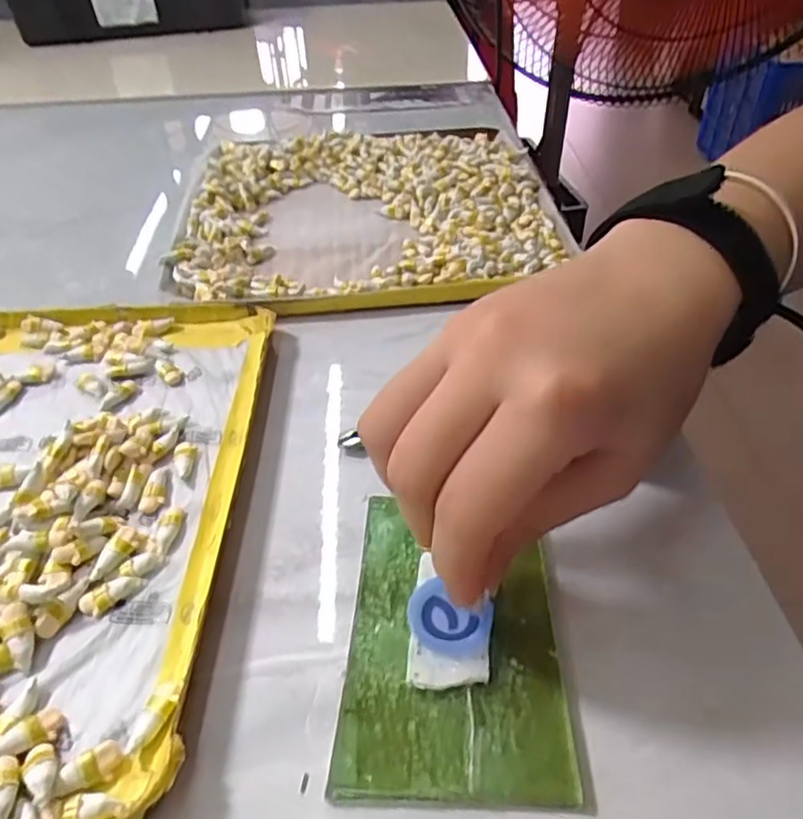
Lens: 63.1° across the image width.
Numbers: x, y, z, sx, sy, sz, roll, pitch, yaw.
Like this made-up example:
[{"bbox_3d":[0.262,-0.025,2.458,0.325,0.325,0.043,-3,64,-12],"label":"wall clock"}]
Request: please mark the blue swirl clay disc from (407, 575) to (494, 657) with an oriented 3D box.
[{"bbox_3d":[0.015,0.067,0.210,0.027,0.004,0.023,19,46,20],"label":"blue swirl clay disc"}]

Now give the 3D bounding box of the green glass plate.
[{"bbox_3d":[0.017,0.073,0.213,0.068,0.006,0.098,1,43,2],"label":"green glass plate"}]

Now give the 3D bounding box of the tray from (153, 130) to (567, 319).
[{"bbox_3d":[-0.028,-0.138,0.435,0.234,0.019,0.225,-5,43,-4],"label":"tray"}]

